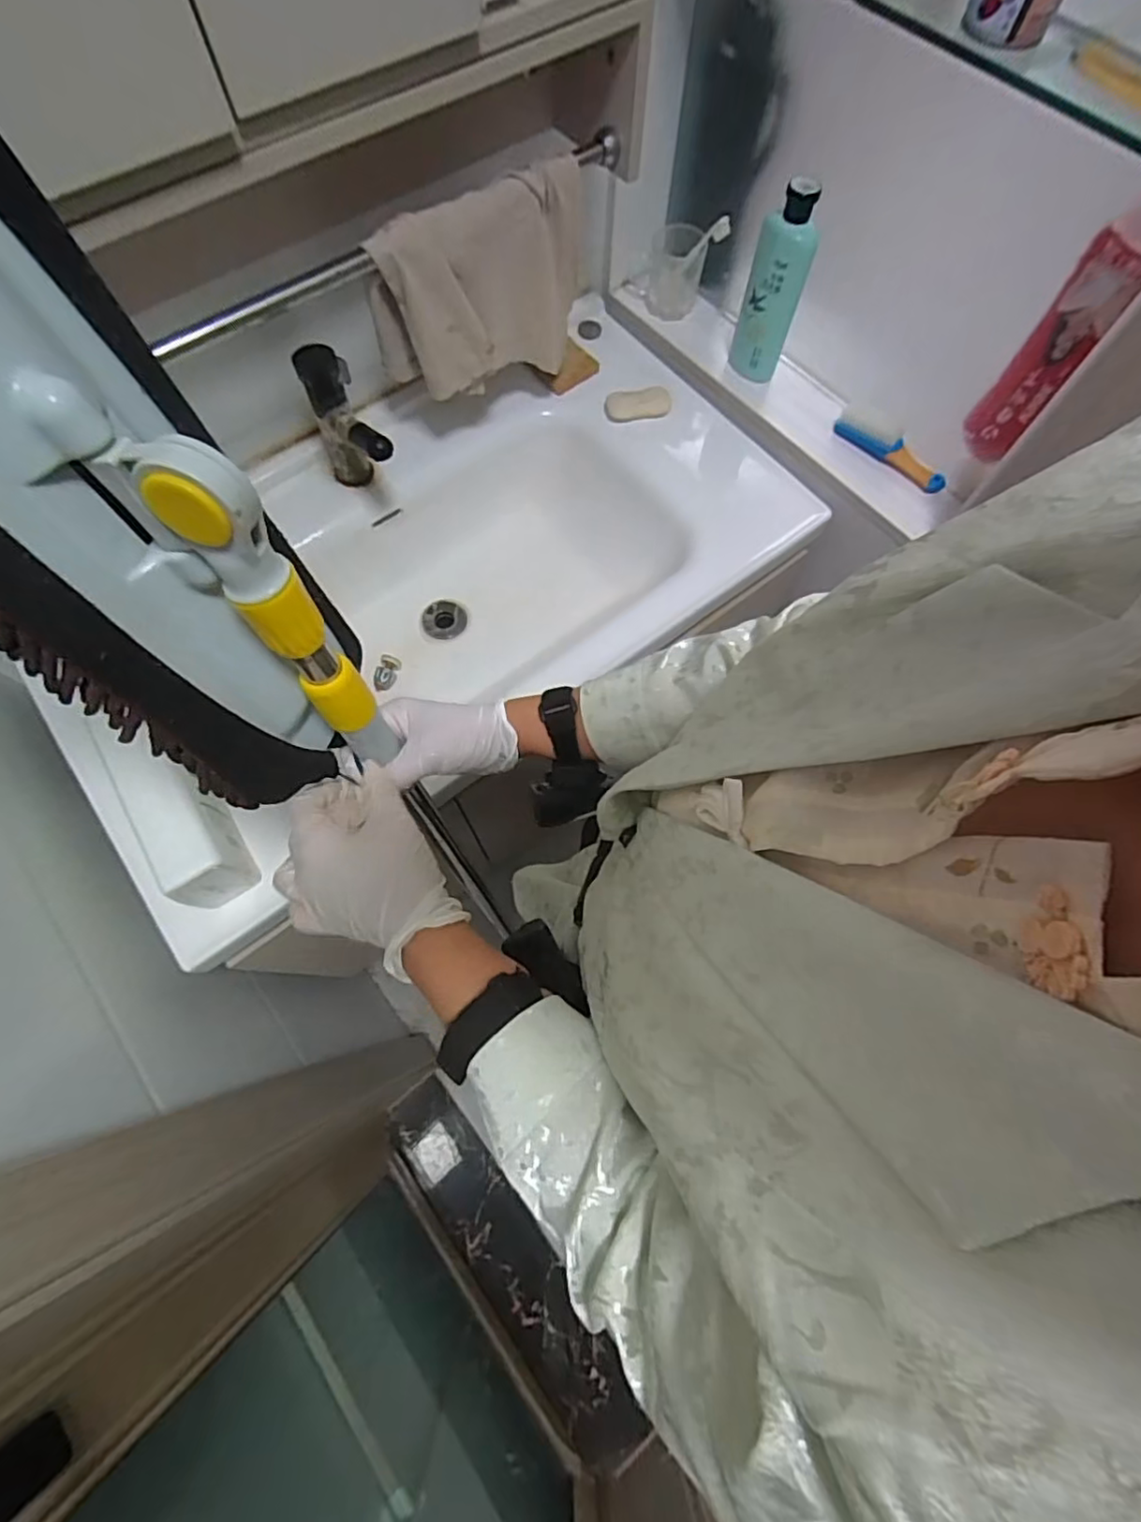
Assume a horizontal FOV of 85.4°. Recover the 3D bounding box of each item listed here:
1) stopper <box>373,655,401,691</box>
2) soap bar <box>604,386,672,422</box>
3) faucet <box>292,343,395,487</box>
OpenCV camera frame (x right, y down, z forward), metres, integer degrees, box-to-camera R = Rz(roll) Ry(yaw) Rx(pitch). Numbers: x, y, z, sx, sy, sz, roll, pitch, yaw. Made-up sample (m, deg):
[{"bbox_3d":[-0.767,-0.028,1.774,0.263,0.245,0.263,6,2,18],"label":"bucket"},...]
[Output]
[{"bbox_3d":[-0.252,-0.121,0.845,0.022,0.029,0.047,22,71,7],"label":"stopper"},{"bbox_3d":[0.094,-0.491,0.850,0.088,0.016,0.040,-7,70,-4],"label":"soap bar"},{"bbox_3d":[-0.250,-0.364,0.715,0.059,0.165,0.154,-26,72,-10],"label":"faucet"}]

